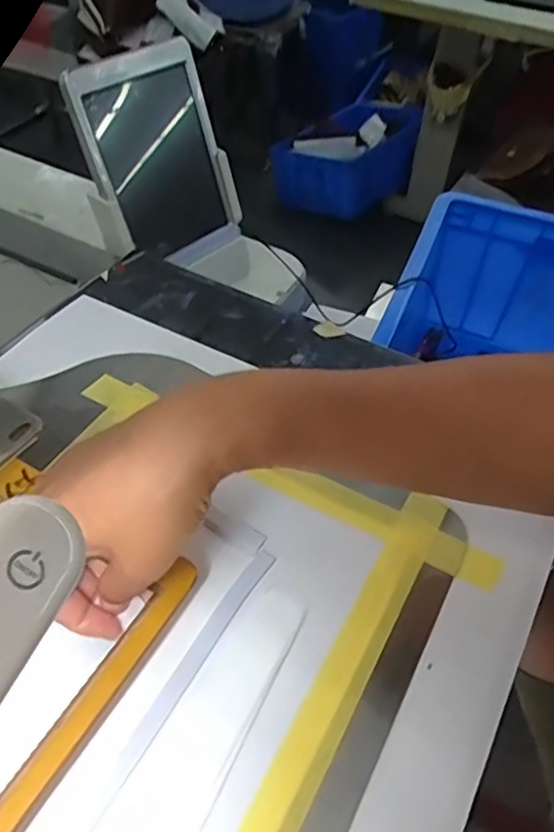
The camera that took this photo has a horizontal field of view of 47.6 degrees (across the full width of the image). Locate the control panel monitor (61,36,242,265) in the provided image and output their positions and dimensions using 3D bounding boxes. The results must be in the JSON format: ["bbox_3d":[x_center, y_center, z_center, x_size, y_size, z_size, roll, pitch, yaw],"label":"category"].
[{"bbox_3d":[-0.117,-0.252,0.631,0.029,0.199,0.150,19,46,39],"label":"control panel monitor"}]

